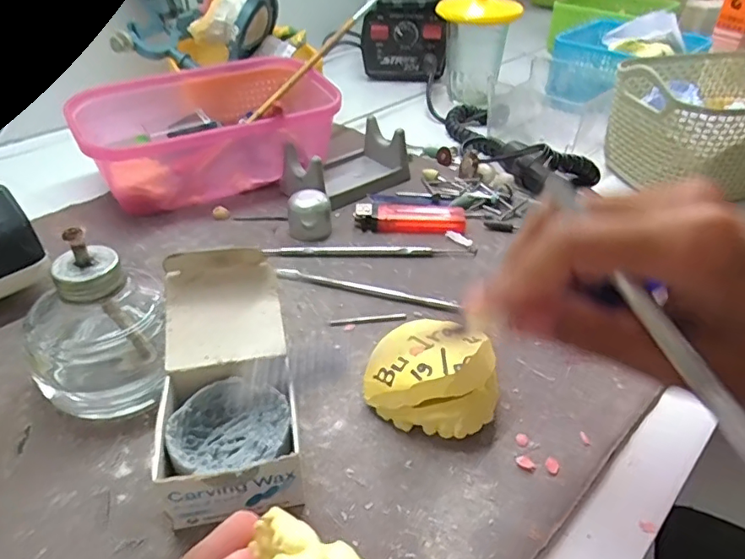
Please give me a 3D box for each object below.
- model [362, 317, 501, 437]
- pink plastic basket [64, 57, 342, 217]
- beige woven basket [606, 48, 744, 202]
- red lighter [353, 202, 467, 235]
[{"bbox_3d":[0.029,0.045,0.259,0.059,0.039,0.045,14,41,14],"label":"model"},{"bbox_3d":[-0.128,-0.119,0.441,0.186,0.064,0.127,-24,46,-28],"label":"pink plastic basket"},{"bbox_3d":[0.288,-0.128,0.446,0.174,0.077,0.122,-6,40,-9],"label":"beige woven basket"},{"bbox_3d":[0.027,-0.045,0.396,0.078,0.009,0.031,0,39,-2],"label":"red lighter"}]

